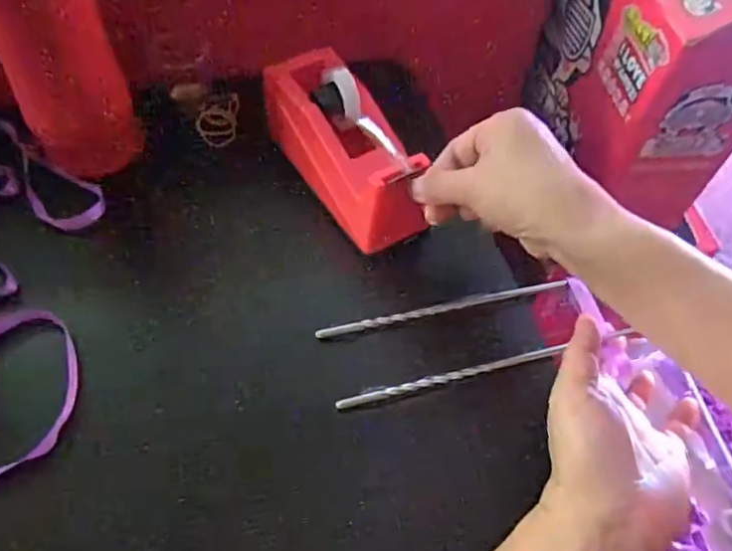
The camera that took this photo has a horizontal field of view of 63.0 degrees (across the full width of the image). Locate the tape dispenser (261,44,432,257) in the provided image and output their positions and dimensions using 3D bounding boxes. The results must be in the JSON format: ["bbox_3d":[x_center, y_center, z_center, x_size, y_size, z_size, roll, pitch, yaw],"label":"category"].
[{"bbox_3d":[-0.012,-0.092,0.427,0.058,0.073,0.162,-26,68,-20],"label":"tape dispenser"}]

